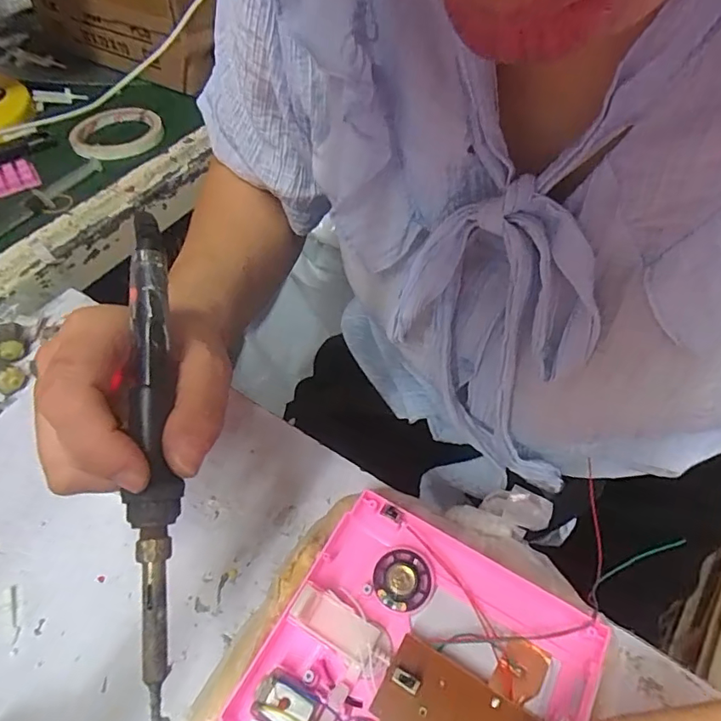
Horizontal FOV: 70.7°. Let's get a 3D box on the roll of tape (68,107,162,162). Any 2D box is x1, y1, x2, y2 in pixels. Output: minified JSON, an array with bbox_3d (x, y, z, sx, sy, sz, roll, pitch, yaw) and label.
[{"bbox_3d":[-0.277,-0.259,0.578,0.098,0.013,0.102,-1,51,1],"label":"roll of tape"}]

